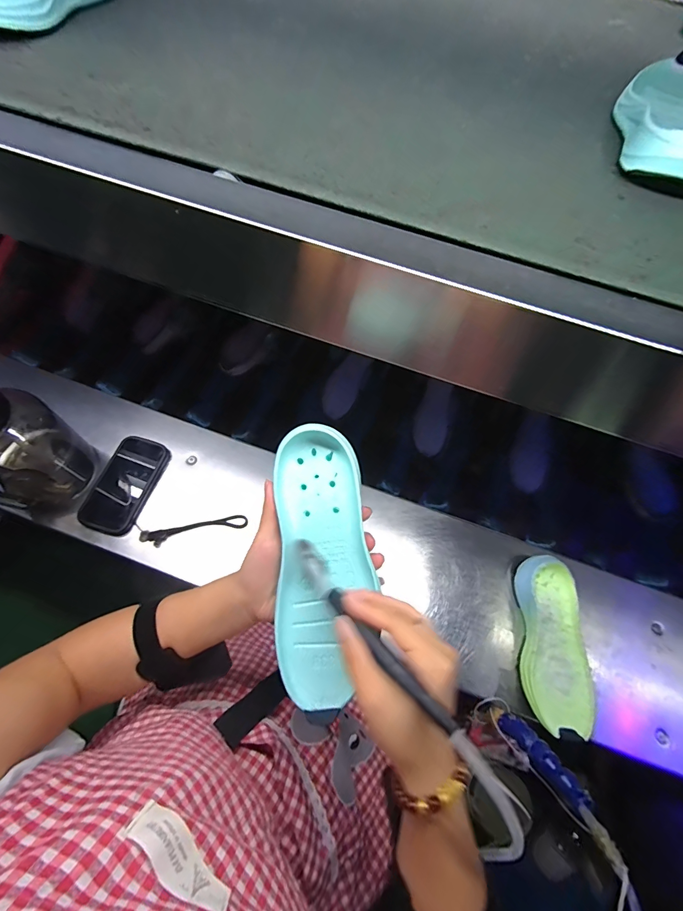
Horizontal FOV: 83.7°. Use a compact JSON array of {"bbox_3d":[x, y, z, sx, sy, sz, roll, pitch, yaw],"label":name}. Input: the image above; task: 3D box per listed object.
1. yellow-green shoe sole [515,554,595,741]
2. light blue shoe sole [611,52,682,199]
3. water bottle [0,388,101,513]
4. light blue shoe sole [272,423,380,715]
[{"bbox_3d":[0.300,0.261,0.543,0.084,0.054,0.212,8,68,-3],"label":"yellow-green shoe sole"},{"bbox_3d":[0.319,-0.334,0.370,0.085,0.039,0.224,22,65,6],"label":"light blue shoe sole"},{"bbox_3d":[-0.448,-0.014,0.516,0.121,0.226,0.127,32,69,7],"label":"water bottle"},{"bbox_3d":[-0.017,0.090,0.326,0.081,0.023,0.223,2,83,-3],"label":"light blue shoe sole"}]

